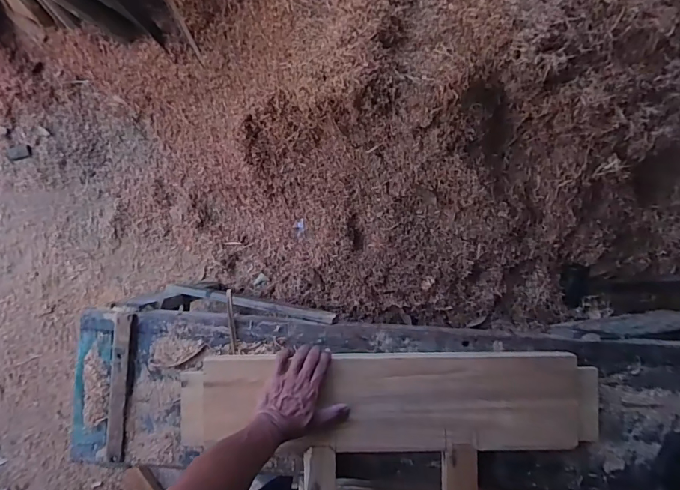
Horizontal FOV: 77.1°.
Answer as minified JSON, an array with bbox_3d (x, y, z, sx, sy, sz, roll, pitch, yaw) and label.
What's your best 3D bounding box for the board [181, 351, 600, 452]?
[{"bbox_3d":[0.079,0.258,0.702,0.668,0.032,0.155,0,90,2],"label":"board"}]

